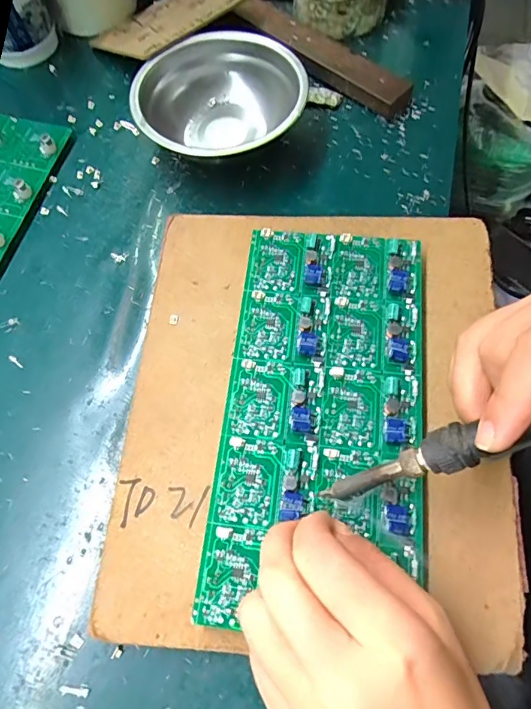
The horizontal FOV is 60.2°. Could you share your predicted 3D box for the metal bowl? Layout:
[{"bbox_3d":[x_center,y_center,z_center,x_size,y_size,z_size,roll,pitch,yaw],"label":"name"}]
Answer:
[{"bbox_3d":[-0.033,-0.187,0.351,0.124,0.045,0.119,-1,67,2],"label":"metal bowl"}]

